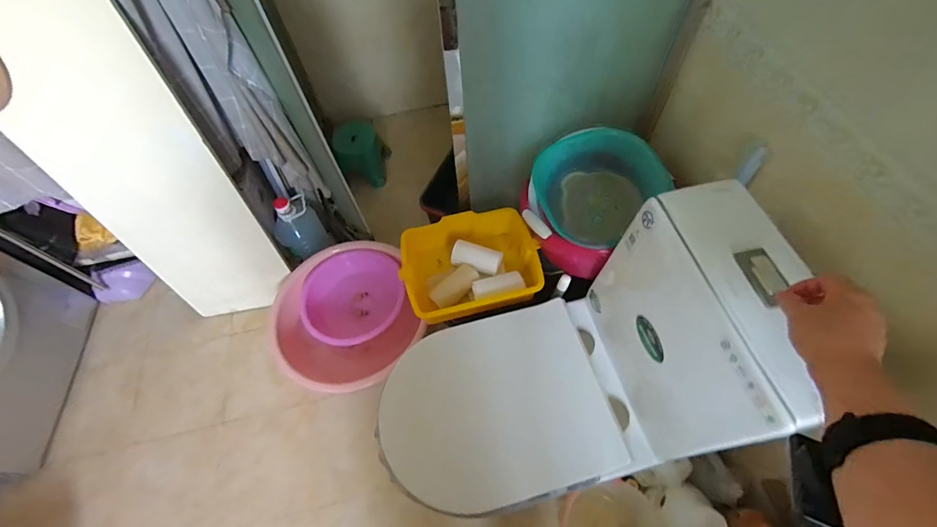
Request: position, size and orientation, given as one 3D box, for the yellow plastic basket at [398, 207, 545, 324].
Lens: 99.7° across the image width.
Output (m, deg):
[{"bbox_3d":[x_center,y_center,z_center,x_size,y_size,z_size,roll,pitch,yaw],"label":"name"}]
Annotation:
[{"bbox_3d":[0.000,0.000,1.039,0.336,0.103,0.290,-15,61,-5],"label":"yellow plastic basket"}]

